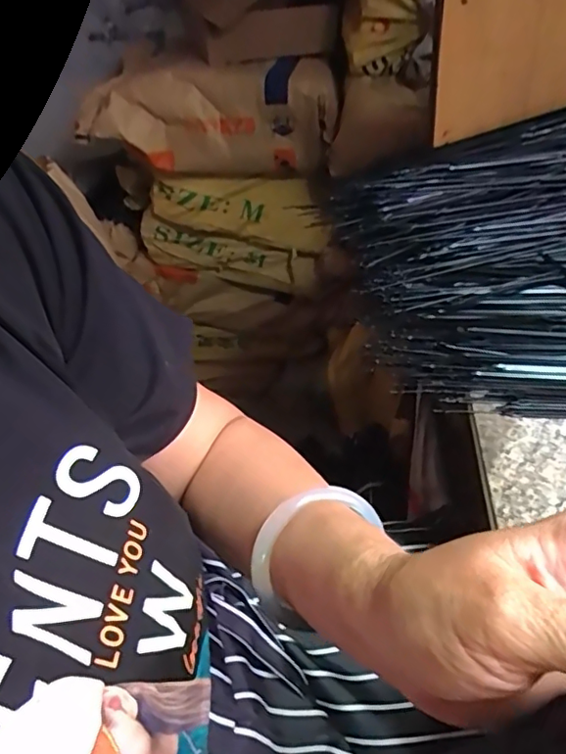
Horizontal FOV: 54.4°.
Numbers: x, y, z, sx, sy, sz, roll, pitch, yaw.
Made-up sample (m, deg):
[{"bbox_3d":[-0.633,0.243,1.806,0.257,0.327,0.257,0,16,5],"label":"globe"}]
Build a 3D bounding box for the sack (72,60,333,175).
[{"bbox_3d":[-0.125,-0.508,1.095,0.459,0.185,0.127,3,44,12],"label":"sack"}]

